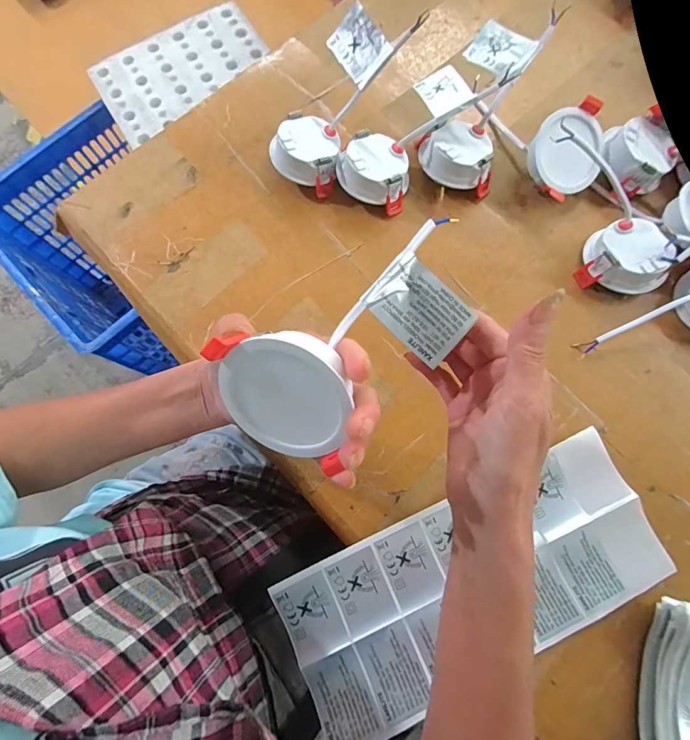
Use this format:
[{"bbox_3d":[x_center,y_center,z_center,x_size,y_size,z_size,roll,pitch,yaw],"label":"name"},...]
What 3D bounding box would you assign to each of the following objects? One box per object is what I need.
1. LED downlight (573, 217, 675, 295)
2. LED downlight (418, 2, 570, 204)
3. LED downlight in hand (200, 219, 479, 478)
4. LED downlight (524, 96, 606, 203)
[{"bbox_3d":[0.254,-0.104,0.357,0.068,0.033,0.060,14,77,4],"label":"LED downlight"},{"bbox_3d":[0.126,-0.251,0.377,0.081,0.060,0.148,20,78,5],"label":"LED downlight"},{"bbox_3d":[0.007,-0.011,0.207,0.143,0.052,0.068,-36,79,-11],"label":"LED downlight in hand"},{"bbox_3d":[0.209,-0.205,0.376,0.067,0.036,0.071,-25,103,0],"label":"LED downlight"}]

